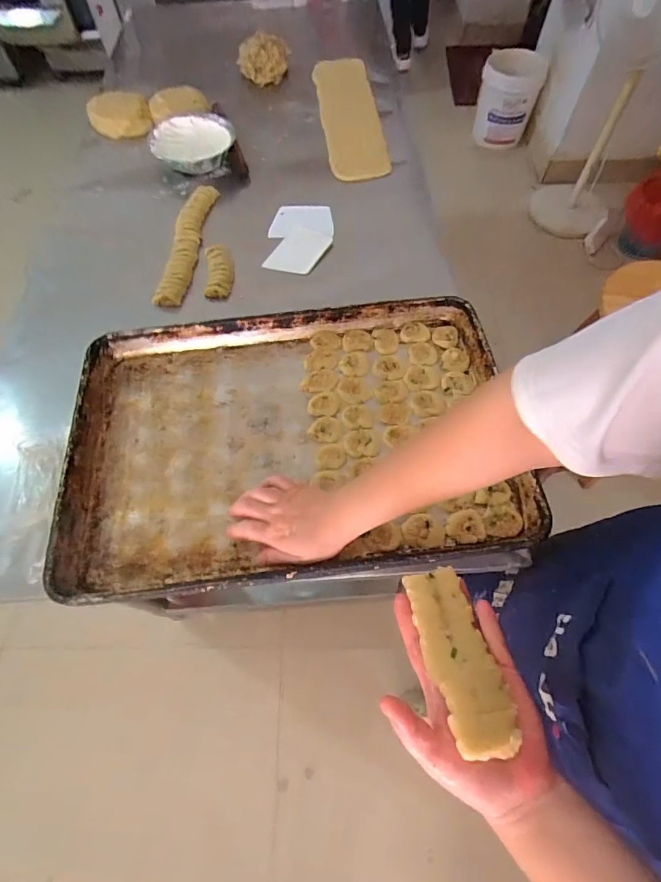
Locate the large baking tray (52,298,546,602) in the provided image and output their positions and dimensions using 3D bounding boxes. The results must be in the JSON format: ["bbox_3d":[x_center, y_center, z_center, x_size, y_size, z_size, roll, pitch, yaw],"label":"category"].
[{"bbox_3d":[-0.050,-0.011,0.583,0.573,0.048,0.389,-6,63,-3],"label":"large baking tray"}]

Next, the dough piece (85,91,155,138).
[{"bbox_3d":[-0.436,-0.679,0.877,0.122,0.054,0.094,-20,64,-10],"label":"dough piece"}]

